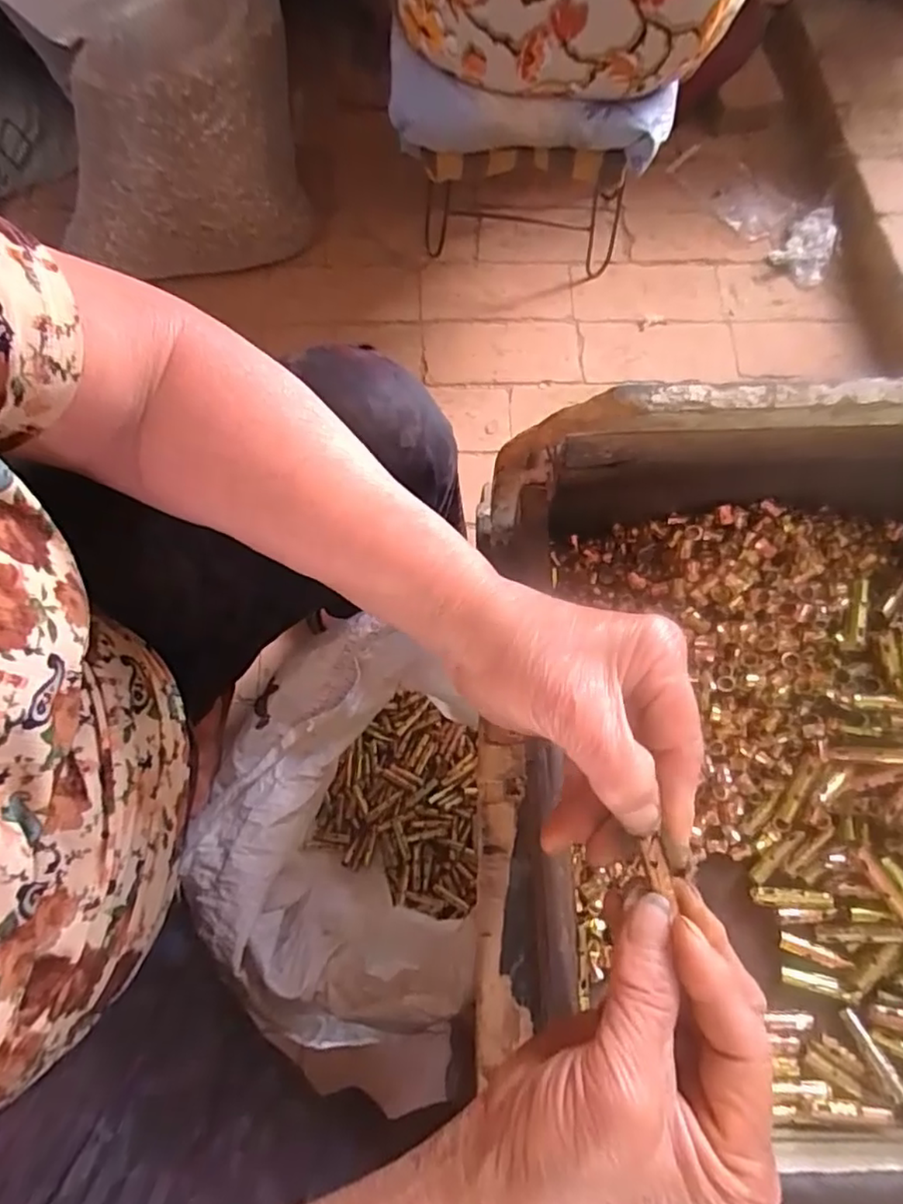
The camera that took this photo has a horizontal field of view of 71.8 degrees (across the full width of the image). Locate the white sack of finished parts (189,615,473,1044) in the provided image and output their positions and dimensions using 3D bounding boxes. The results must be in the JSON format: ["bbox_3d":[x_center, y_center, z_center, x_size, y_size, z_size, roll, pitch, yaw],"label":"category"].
[{"bbox_3d":[-0.092,0.202,0.574,0.225,0.252,0.299,7,72,1],"label":"white sack of finished parts"}]

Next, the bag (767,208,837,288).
[{"bbox_3d":[0.597,-0.594,1.040,0.100,0.050,0.113,40,76,11],"label":"bag"}]

